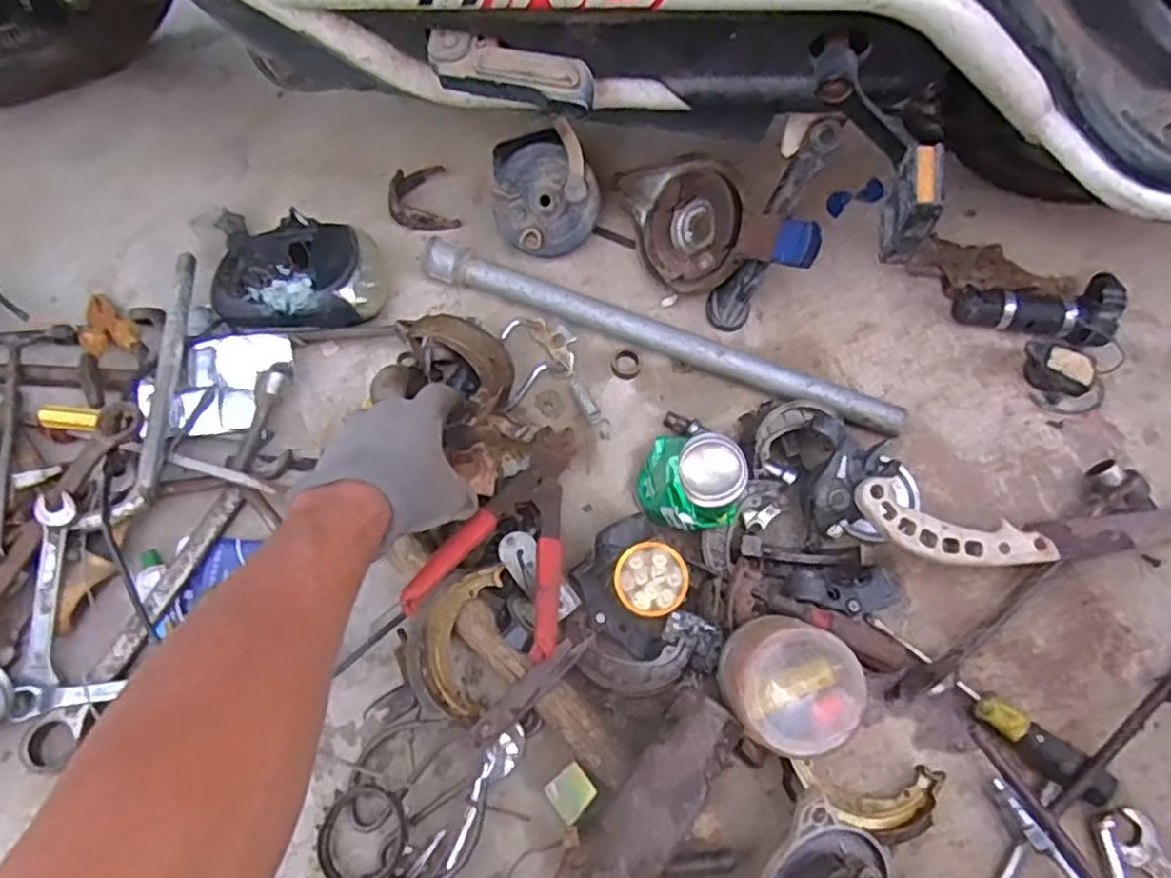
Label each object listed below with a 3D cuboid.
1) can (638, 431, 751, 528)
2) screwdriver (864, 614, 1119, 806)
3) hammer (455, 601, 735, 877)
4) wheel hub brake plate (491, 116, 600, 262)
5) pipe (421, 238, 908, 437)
[{"bbox_3d":[0.085,0.032,0.579,0.078,0.085,0.075,23,69,6],"label":"can"},{"bbox_3d":[0.302,0.197,0.551,0.191,0.029,0.026,43,72,13],"label":"screwdriver"},{"bbox_3d":[-0.018,0.204,0.517,0.206,0.054,0.139,30,70,11],"label":"hammer"},{"bbox_3d":[-0.034,-0.216,0.662,0.100,0.028,0.097,-31,109,12],"label":"wheel hub brake plate"},{"bbox_3d":[0.062,-0.088,0.659,0.446,0.029,0.028,21,69,6],"label":"pipe"}]

